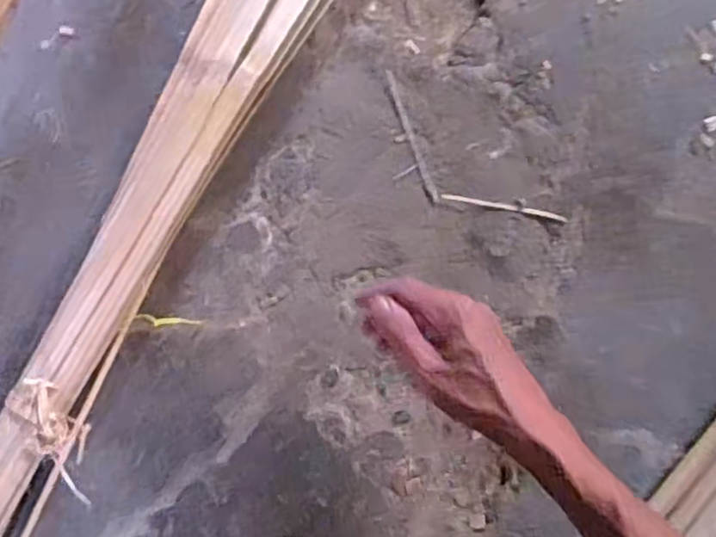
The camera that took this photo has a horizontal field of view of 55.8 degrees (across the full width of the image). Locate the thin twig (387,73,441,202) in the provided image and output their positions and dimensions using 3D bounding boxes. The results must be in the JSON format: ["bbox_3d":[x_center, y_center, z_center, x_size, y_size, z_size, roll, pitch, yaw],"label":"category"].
[{"bbox_3d":[0.049,-0.121,0.622,0.009,0.004,0.128,-20,86,-7],"label":"thin twig"}]

